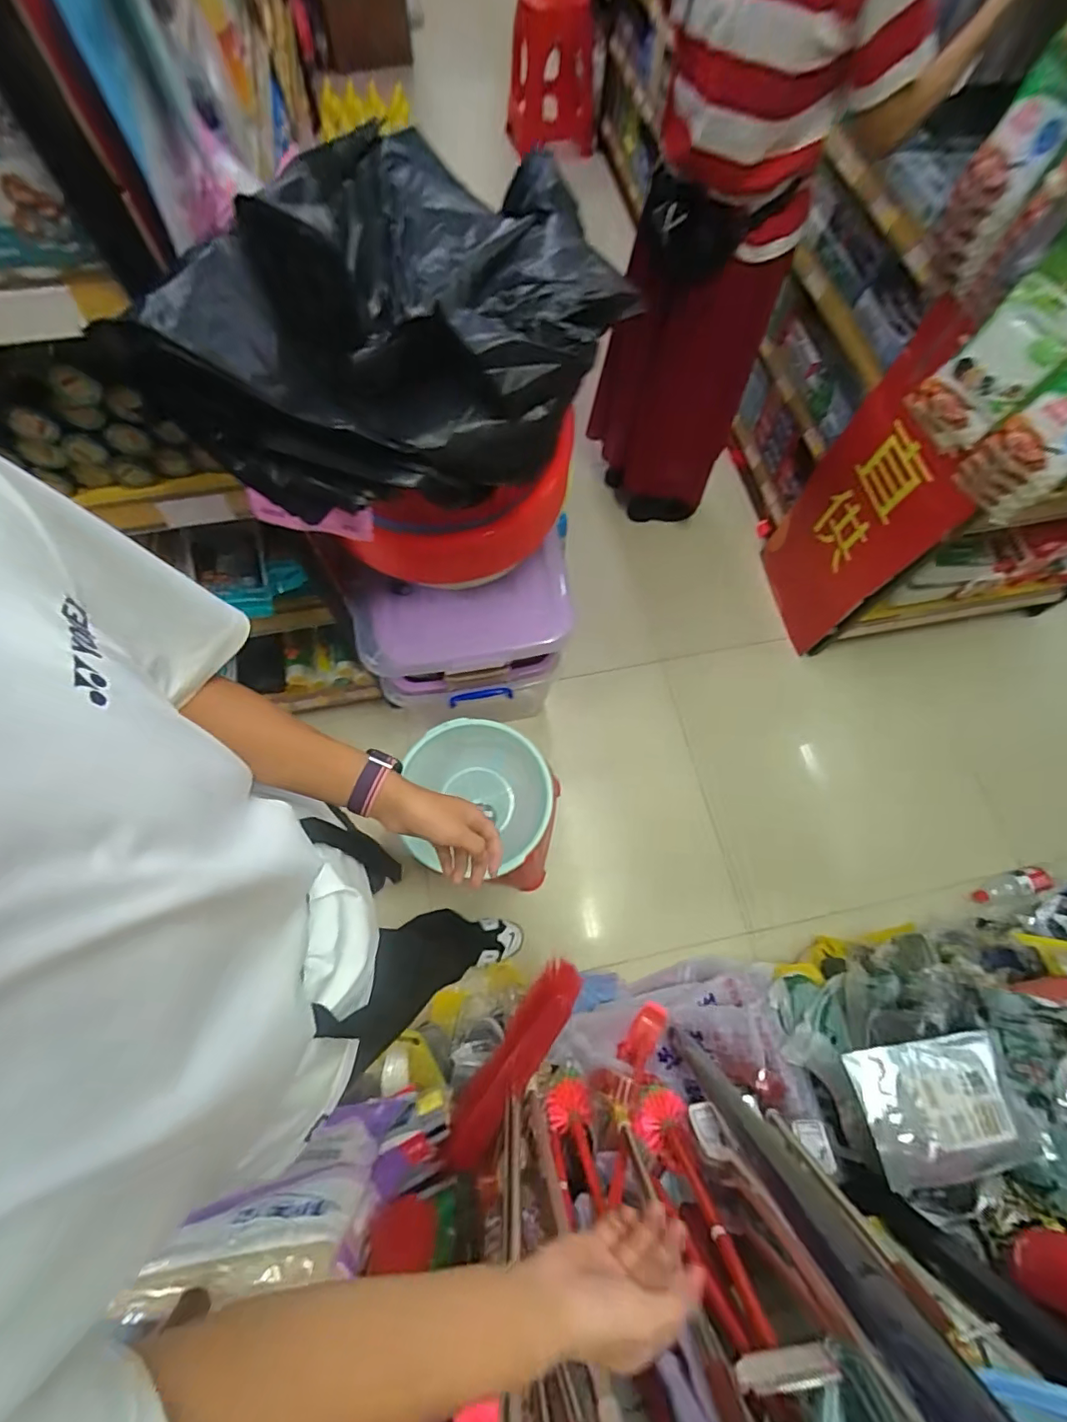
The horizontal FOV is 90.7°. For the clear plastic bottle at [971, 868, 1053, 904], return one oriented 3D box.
[{"bbox_3d":[1.248,0.460,1.385,0.202,0.054,0.058,-10,71,-5],"label":"clear plastic bottle"}]

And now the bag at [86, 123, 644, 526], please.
[{"bbox_3d":[-0.115,-0.445,0.588,0.370,0.193,0.479,14,71,4],"label":"bag"}]

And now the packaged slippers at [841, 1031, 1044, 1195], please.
[{"bbox_3d":[0.656,0.637,0.845,0.243,0.053,0.178,-6,71,-4],"label":"packaged slippers"}]

